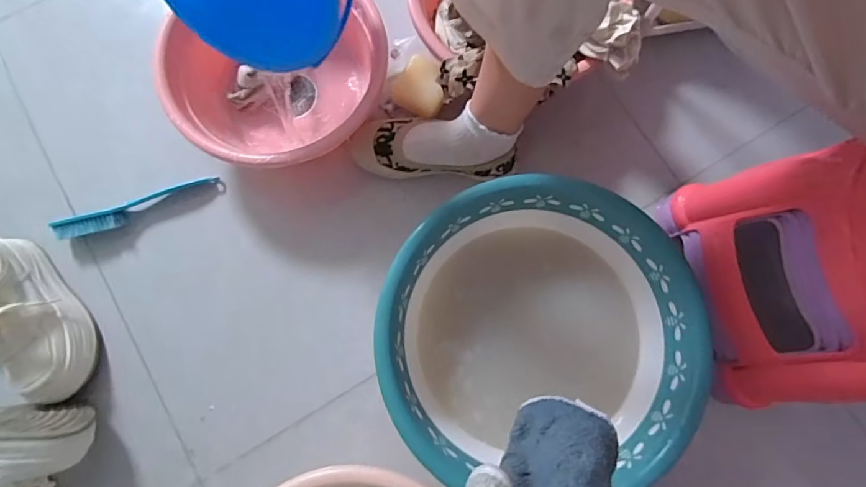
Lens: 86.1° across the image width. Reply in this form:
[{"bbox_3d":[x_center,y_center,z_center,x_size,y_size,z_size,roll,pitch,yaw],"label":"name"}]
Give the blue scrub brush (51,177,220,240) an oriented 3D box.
[{"bbox_3d":[-0.425,-0.052,0.669,0.230,0.035,0.030,-22,80,-4],"label":"blue scrub brush"}]

